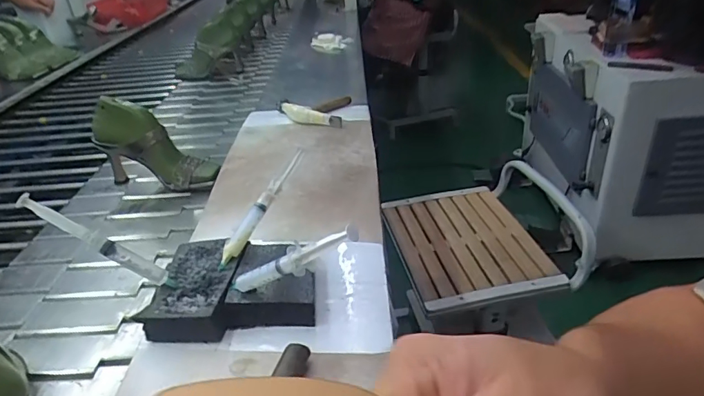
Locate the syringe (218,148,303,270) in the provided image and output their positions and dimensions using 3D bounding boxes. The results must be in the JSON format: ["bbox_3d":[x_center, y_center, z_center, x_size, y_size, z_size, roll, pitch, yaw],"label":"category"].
[{"bbox_3d":[-0.102,0.008,0.560,0.018,0.022,0.165,17,64,32],"label":"syringe"}]

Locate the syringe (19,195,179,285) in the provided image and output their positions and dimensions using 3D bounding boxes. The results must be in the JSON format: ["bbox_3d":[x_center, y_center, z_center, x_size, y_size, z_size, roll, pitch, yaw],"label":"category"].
[{"bbox_3d":[-0.253,0.046,0.489,0.165,0.020,0.015,33,30,-11],"label":"syringe"}]

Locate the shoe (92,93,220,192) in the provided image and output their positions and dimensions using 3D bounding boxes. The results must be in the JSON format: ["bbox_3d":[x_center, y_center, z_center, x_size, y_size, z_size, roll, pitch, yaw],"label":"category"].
[{"bbox_3d":[-0.355,-0.093,0.882,0.203,0.172,0.063,1,31,10],"label":"shoe"}]

